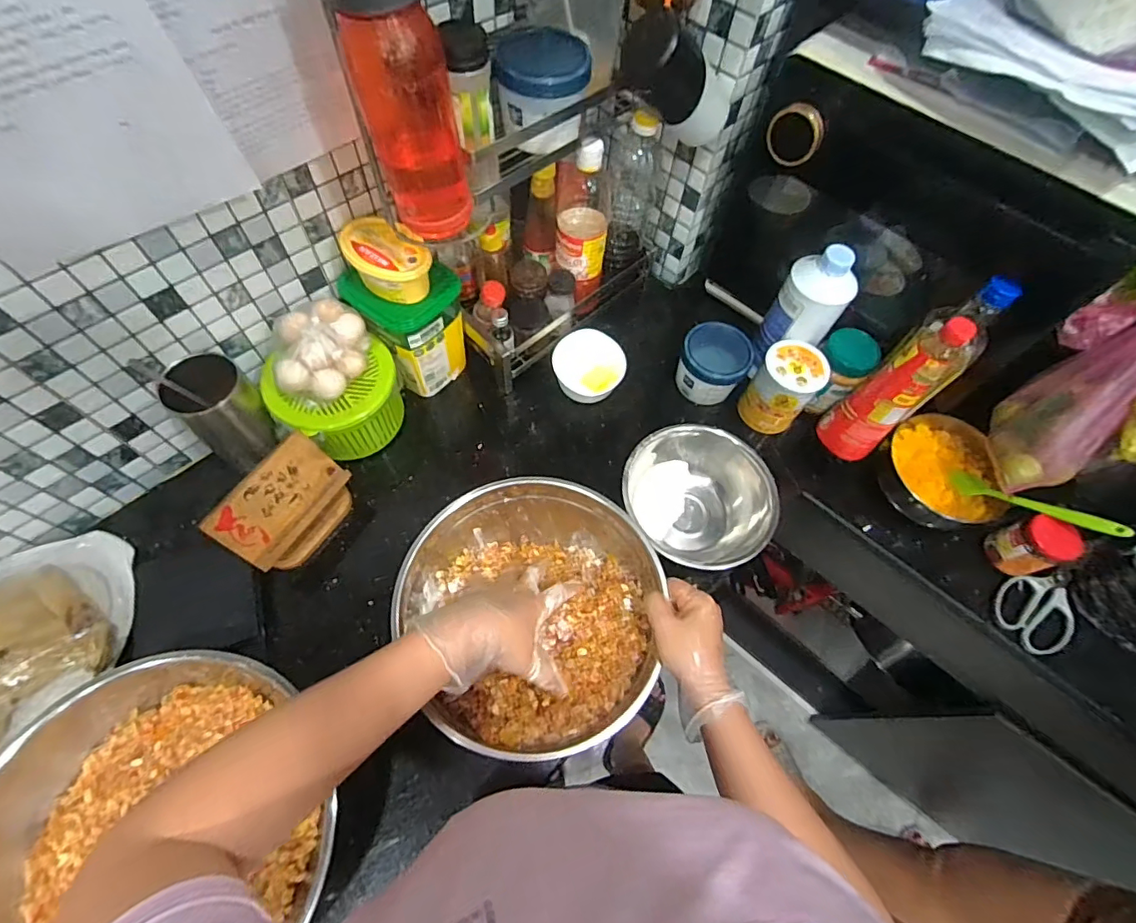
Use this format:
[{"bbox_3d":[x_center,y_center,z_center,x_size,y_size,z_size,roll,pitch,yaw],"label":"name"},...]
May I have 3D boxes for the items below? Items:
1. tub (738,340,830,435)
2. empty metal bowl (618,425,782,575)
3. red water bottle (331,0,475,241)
[{"bbox_3d":[0.306,-0.103,0.743,0.080,0.119,0.078,2,63,-3],"label":"tub"},{"bbox_3d":[0.162,0.053,0.678,0.161,0.108,0.181,-30,69,-18],"label":"empty metal bowl"},{"bbox_3d":[-0.137,-0.312,0.437,0.082,0.232,0.069,-13,65,-10],"label":"red water bottle"}]

